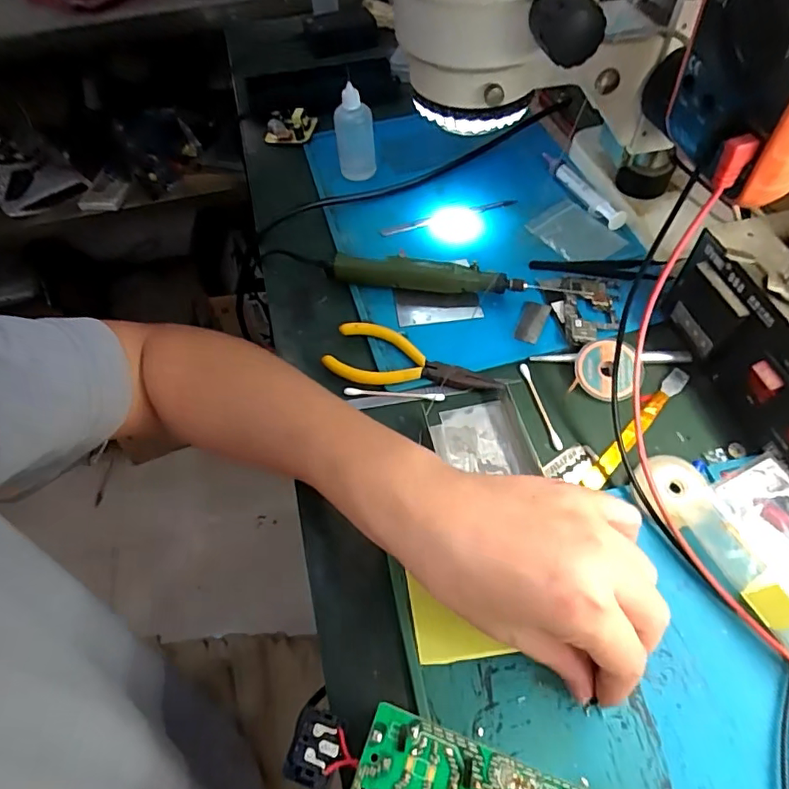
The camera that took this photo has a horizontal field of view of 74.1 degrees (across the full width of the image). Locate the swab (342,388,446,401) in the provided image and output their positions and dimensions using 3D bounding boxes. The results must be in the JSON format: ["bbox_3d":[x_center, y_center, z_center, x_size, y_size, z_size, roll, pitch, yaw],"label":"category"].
[{"bbox_3d":[-0.001,0.000,0.372,0.072,0.004,0.005,4,57,7],"label":"swab"}]

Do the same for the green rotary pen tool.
[{"bbox_3d":[0.023,-0.096,0.425,0.159,0.025,0.020,6,57,8],"label":"green rotary pen tool"}]

